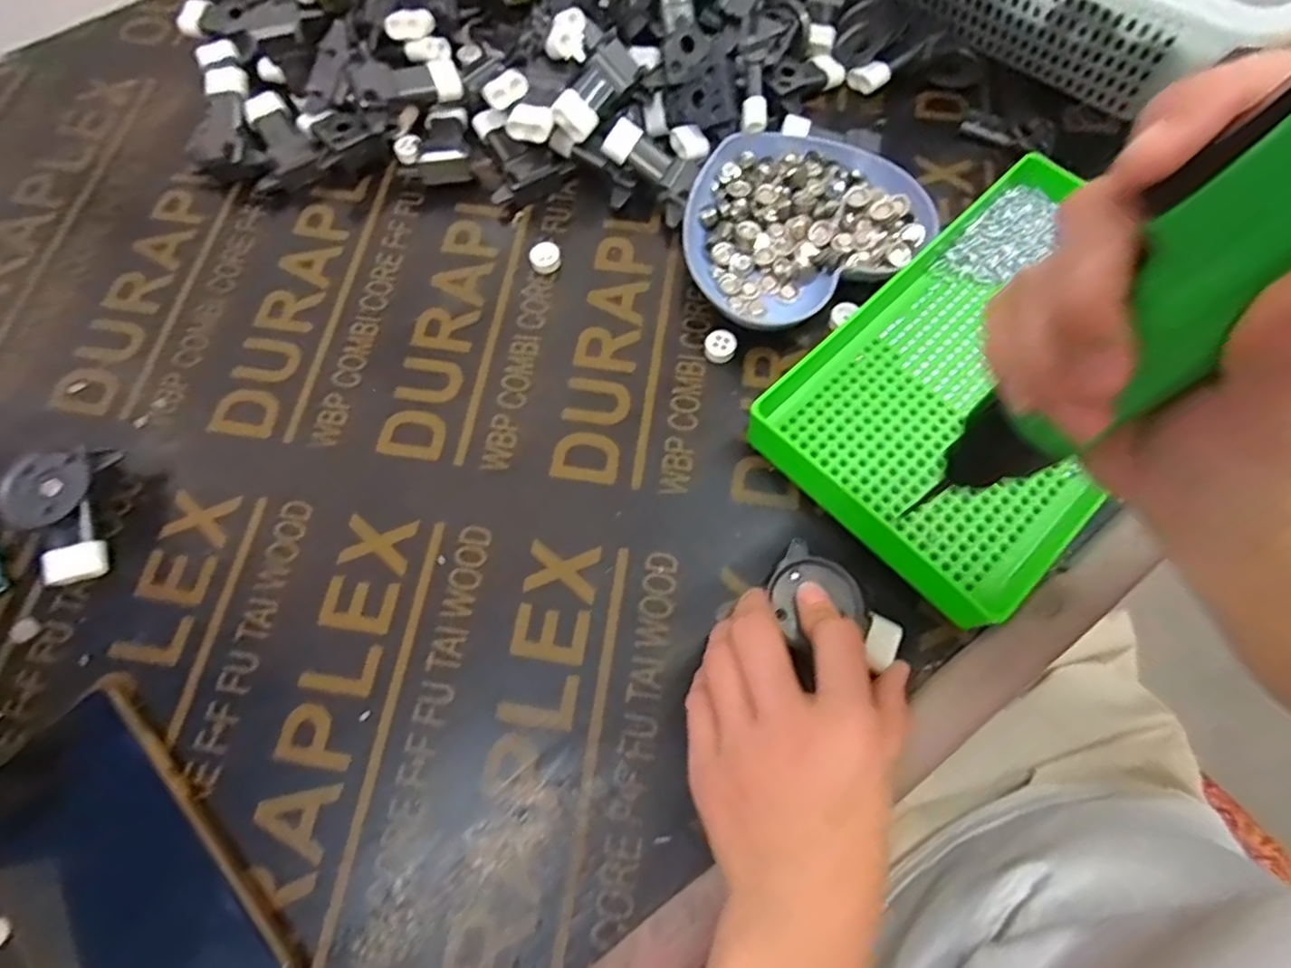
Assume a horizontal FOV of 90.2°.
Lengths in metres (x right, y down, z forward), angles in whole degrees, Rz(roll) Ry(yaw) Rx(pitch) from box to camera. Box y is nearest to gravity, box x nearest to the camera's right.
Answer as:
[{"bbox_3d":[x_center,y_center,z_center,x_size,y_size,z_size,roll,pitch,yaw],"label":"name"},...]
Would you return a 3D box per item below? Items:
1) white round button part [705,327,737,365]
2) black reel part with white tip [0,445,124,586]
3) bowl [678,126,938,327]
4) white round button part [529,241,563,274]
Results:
[{"bbox_3d":[0.043,-0.079,0.370,0.017,0.009,0.018,-1,69,1],"label":"white round button part"},{"bbox_3d":[-0.295,0.016,0.325,0.043,0.029,0.065,-5,69,0],"label":"black reel part with white tip"},{"bbox_3d":[0.087,-0.157,0.387,0.137,0.027,0.121,-31,71,-10],"label":"bowl"},{"bbox_3d":[-0.061,-0.140,0.395,0.019,0.008,0.019,-1,69,1],"label":"white round button part"}]

